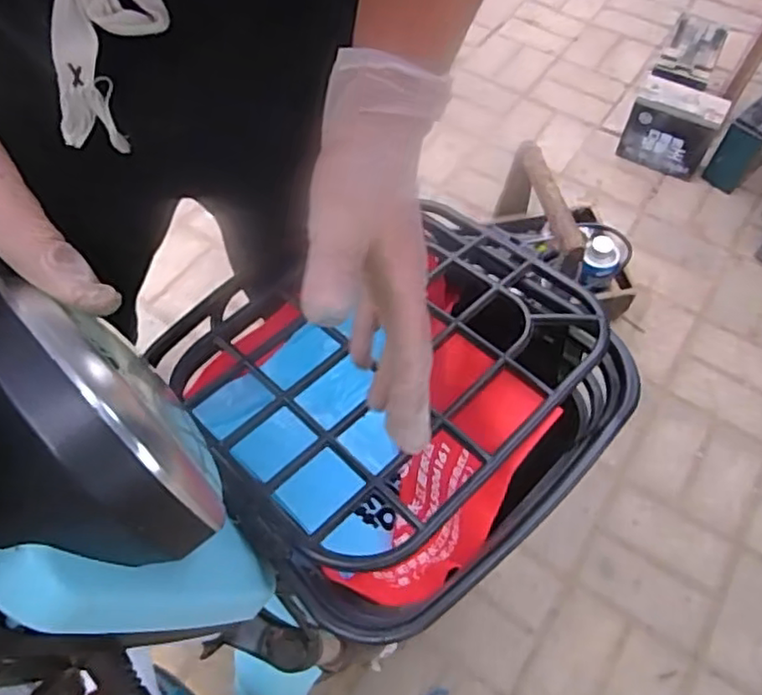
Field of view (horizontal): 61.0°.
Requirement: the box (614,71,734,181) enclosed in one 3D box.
[{"bbox_3d":[0.621,-0.470,1.397,0.178,0.163,0.089,20,60,11],"label":"box"}]

